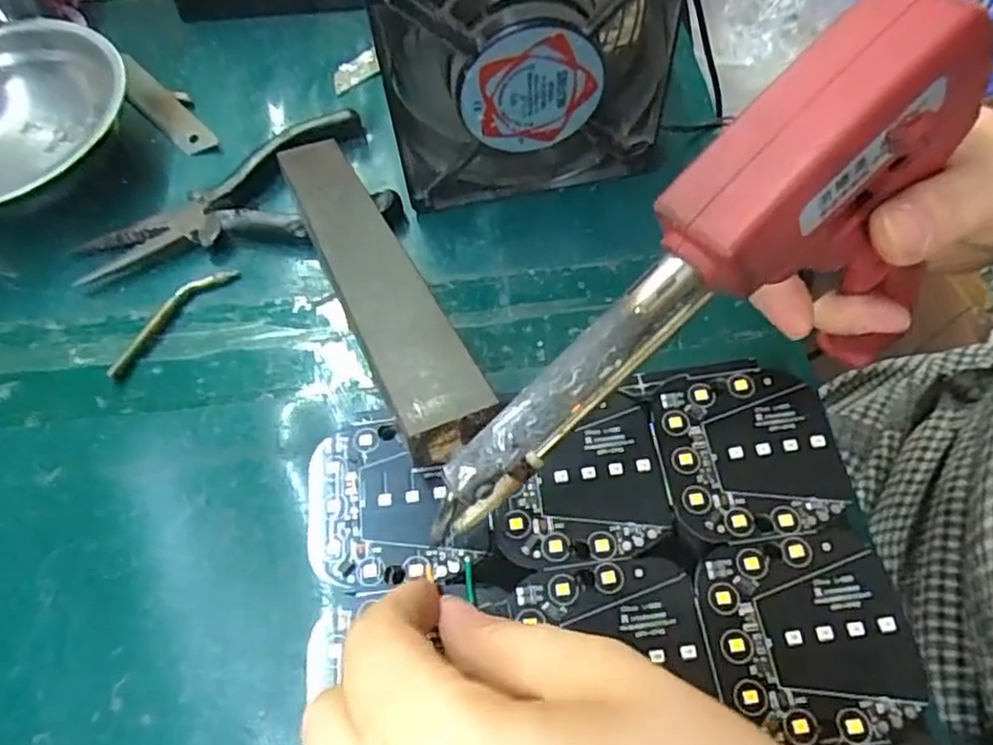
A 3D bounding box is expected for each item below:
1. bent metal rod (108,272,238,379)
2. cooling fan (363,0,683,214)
[{"bbox_3d":[-0.149,-0.026,0.313,0.013,0.006,0.070,34,68,18],"label":"bent metal rod"},{"bbox_3d":[0.011,-0.132,0.298,0.119,0.122,0.038,-12,62,-4],"label":"cooling fan"}]

